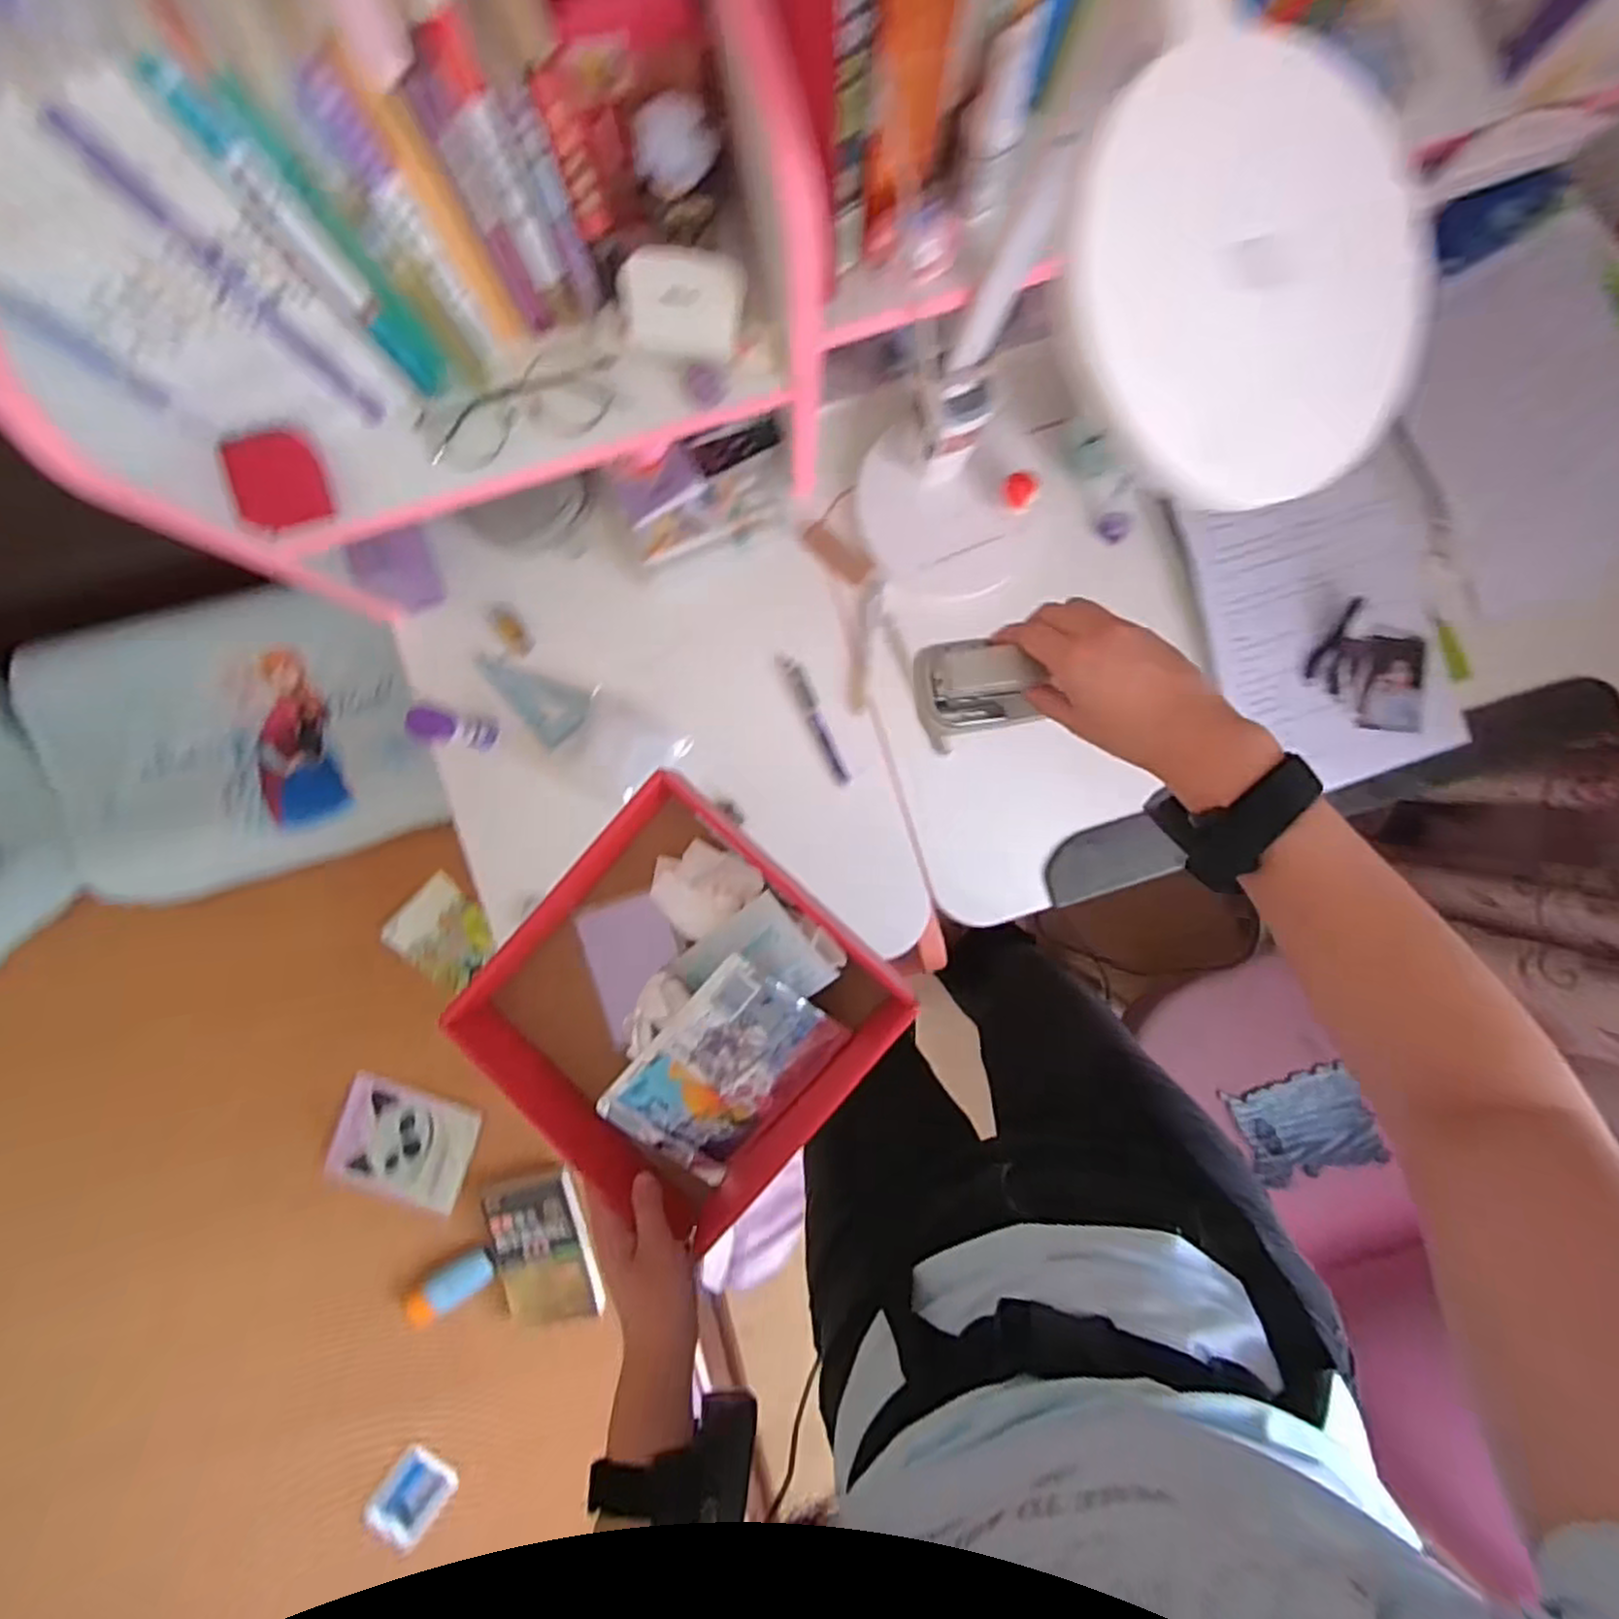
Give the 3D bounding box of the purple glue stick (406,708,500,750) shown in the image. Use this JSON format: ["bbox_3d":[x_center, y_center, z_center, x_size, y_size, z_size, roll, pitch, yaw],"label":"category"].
[{"bbox_3d":[-0.306,-0.070,0.656,0.030,0.126,0.025,12,92,-2],"label":"purple glue stick"}]

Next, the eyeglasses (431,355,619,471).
[{"bbox_3d":[-0.195,-0.275,0.517,0.137,0.029,0.036,-15,93,-1],"label":"eyeglasses"}]

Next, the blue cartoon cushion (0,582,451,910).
[{"bbox_3d":[-0.627,-0.068,0.842,0.410,0.147,0.279,-14,93,-1],"label":"blue cartoon cushion"}]

